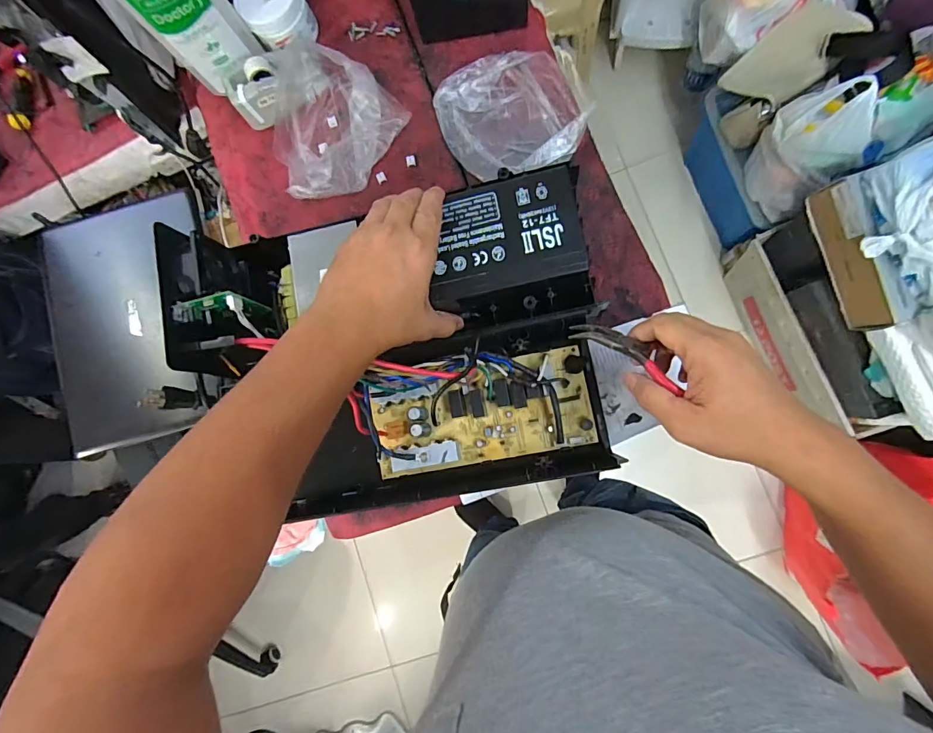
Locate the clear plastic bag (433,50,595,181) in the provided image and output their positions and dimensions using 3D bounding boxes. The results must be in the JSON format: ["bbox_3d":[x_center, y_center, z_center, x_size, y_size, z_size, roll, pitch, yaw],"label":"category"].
[{"bbox_3d":[0.051,-0.289,0.515,0.160,0.022,0.138,-12,83,7],"label":"clear plastic bag"}]

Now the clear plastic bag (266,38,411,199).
[{"bbox_3d":[-0.149,-0.292,0.525,0.149,0.055,0.162,-8,83,7],"label":"clear plastic bag"}]

